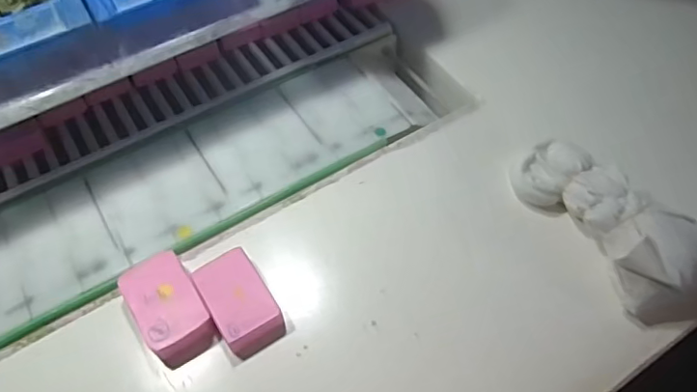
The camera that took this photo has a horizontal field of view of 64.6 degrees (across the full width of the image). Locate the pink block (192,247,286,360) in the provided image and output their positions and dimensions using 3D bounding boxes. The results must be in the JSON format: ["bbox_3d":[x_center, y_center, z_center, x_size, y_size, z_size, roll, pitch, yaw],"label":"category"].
[{"bbox_3d":[-0.079,0.077,0.405,0.043,0.019,0.074,-28,58,-17],"label":"pink block"}]

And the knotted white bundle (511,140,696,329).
[{"bbox_3d":[0.207,0.020,0.425,0.085,0.052,0.171,-27,58,-17],"label":"knotted white bundle"}]

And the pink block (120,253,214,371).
[{"bbox_3d":[-0.132,0.081,0.403,0.046,0.018,0.078,-29,59,-18],"label":"pink block"}]

